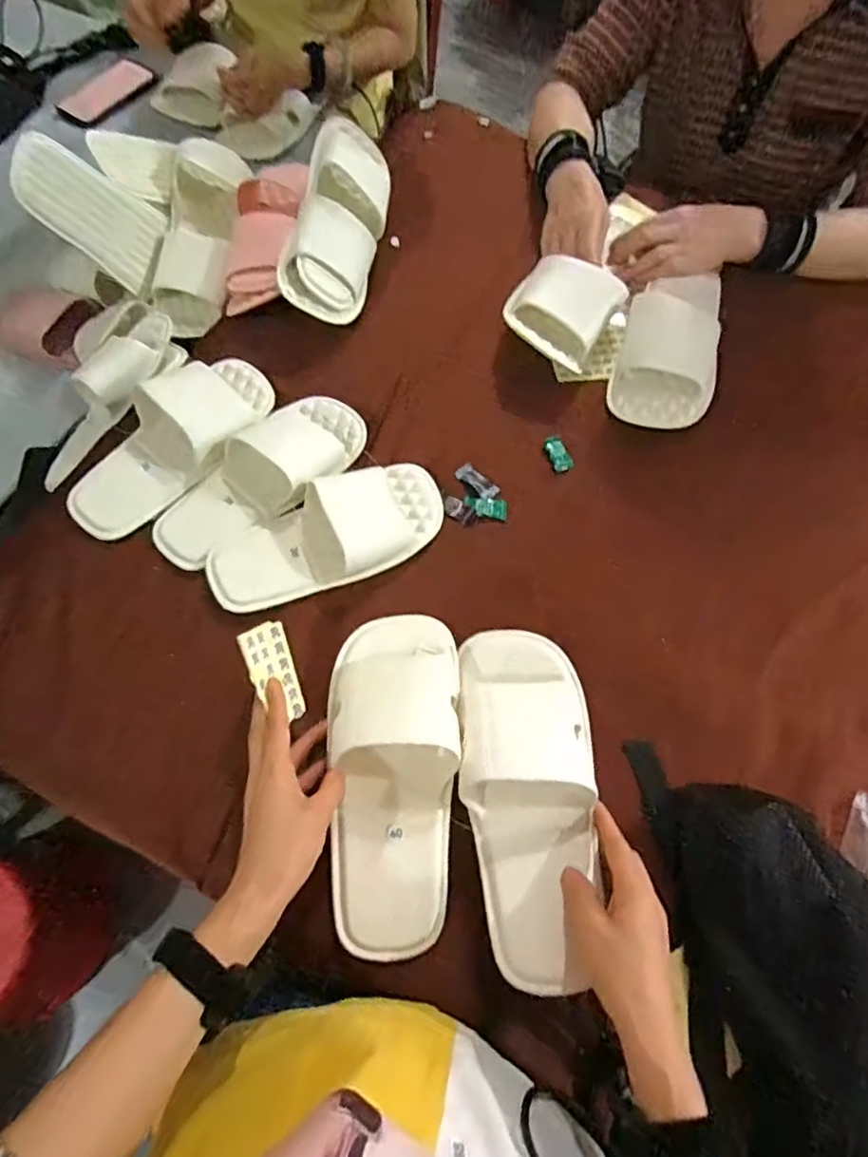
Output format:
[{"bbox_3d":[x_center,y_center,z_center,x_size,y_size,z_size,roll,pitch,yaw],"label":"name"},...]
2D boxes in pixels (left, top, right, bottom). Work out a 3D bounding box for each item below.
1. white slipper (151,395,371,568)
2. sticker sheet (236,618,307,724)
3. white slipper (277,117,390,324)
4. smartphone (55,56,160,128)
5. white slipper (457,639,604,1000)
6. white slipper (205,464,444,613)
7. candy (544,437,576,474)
[{"bbox_3d":[-0.172,-0.104,0.610,0.097,0.047,0.234,39,72,13],"label":"white slipper"},{"bbox_3d":[-0.134,0.081,0.507,0.045,0.005,0.084,-24,100,-50],"label":"sticker sheet"},{"bbox_3d":[-0.112,-0.411,0.702,0.096,0.051,0.235,21,78,-39],"label":"white slipper"},{"bbox_3d":[-0.539,-0.804,0.999,0.173,0.016,0.058,-50,116,-16],"label":"smartphone"},{"bbox_3d":[0.079,0.171,0.489,0.105,0.059,0.269,0,67,-2],"label":"white slipper"},{"bbox_3d":[-0.100,-0.041,0.589,0.237,0.043,0.098,-29,72,-13],"label":"white slipper"},{"bbox_3d":[0.136,-0.135,0.654,0.025,0.009,0.044,-19,70,-10],"label":"candy"}]

